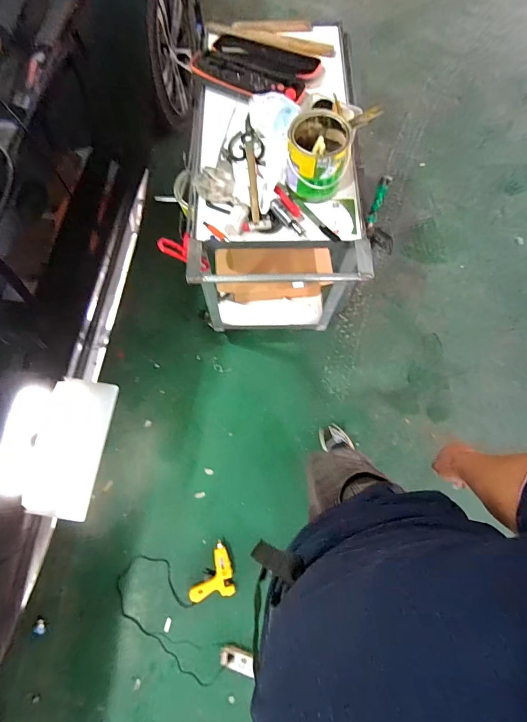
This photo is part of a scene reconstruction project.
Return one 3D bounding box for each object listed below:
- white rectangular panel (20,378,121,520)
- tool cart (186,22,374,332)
[{"bbox_3d":[-0.582,0.253,1.051,0.192,0.026,0.393,12,79,-5],"label":"white rectangular panel"},{"bbox_3d":[0.036,-0.598,1.299,0.510,0.726,0.967,0,72,2],"label":"tool cart"}]

